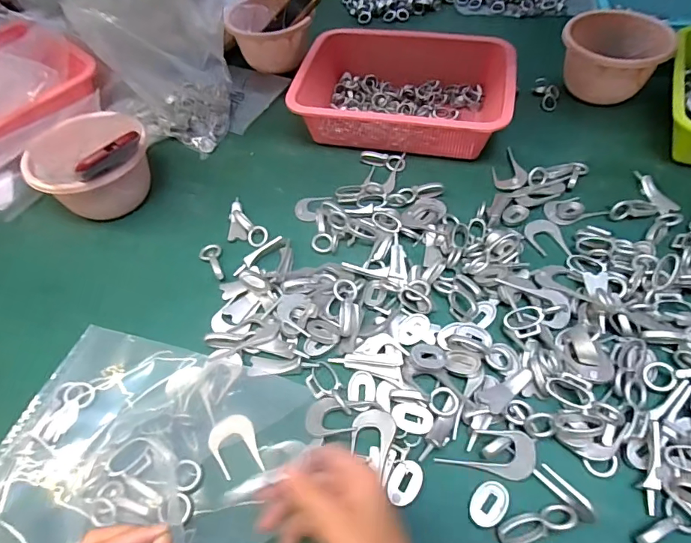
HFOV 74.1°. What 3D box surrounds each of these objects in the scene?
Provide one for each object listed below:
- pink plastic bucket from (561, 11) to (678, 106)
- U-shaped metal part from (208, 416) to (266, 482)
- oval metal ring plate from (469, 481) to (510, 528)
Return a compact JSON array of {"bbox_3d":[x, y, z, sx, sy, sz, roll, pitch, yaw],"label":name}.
[{"bbox_3d":[0.398,-0.320,0.691,0.145,0.080,0.126,29,61,22],"label":"pink plastic bucket"},{"bbox_3d":[-0.103,0.162,0.424,0.042,0.004,0.054,-20,65,-7],"label":"U-shaped metal part"},{"bbox_3d":[0.120,0.192,0.380,0.026,0.004,0.038,30,61,23],"label":"oval metal ring plate"}]

